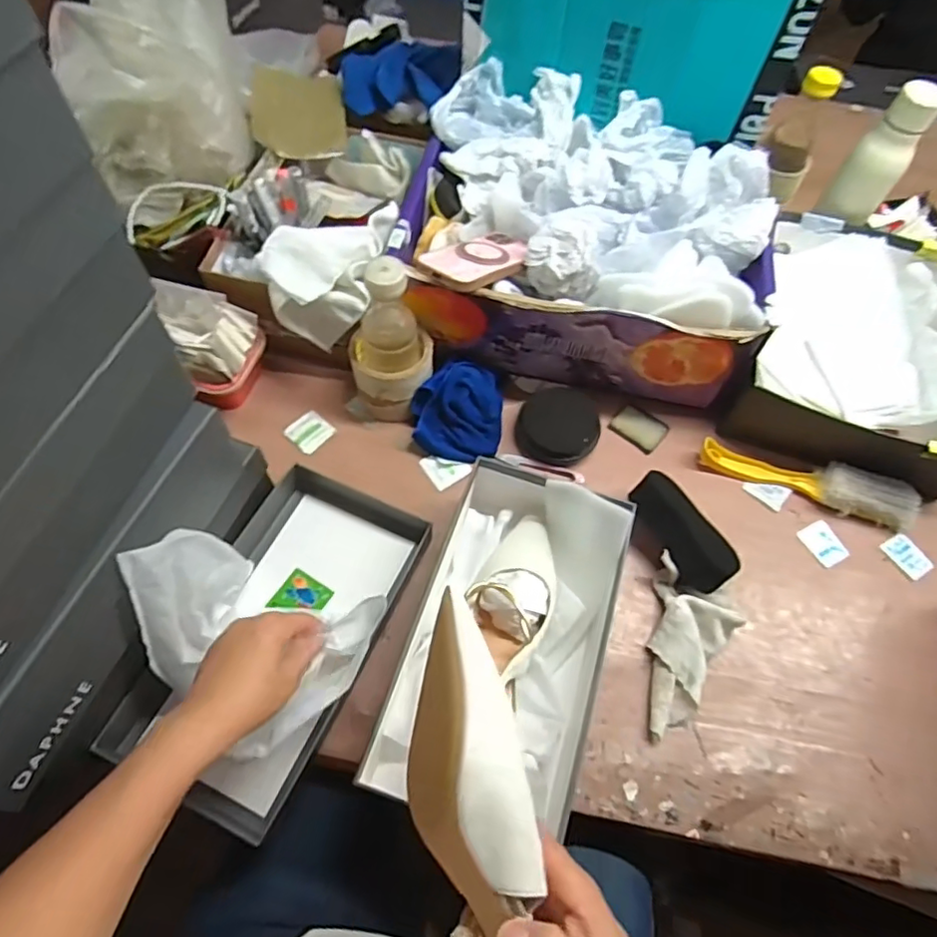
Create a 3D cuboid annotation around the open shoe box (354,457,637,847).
[{"bbox_3d":[0.039,0.144,0.532,0.178,0.105,0.304,18,62,7],"label":"open shoe box"}]

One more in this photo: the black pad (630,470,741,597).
[{"bbox_3d":[0.220,0.068,0.618,0.065,0.047,0.126,-29,67,-17],"label":"black pad"}]

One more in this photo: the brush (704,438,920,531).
[{"bbox_3d":[0.375,0.011,0.658,0.227,0.040,0.056,18,63,7],"label":"brush"}]

